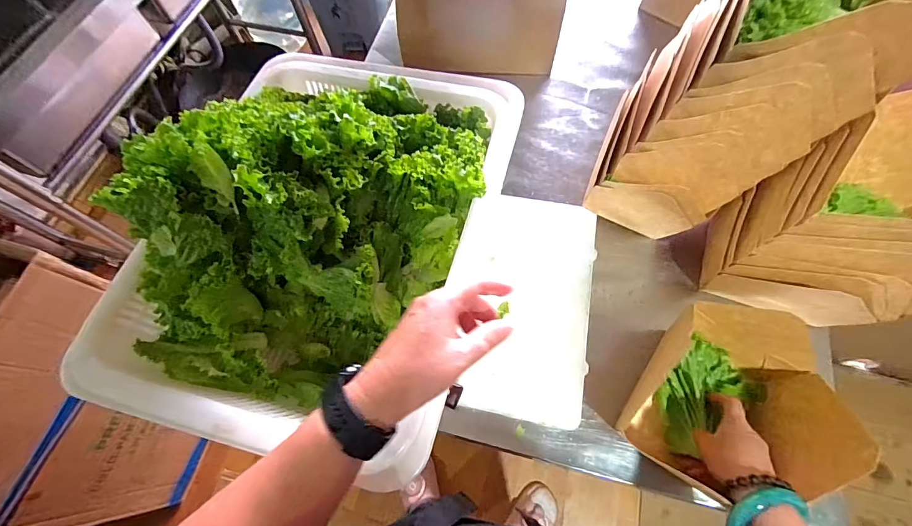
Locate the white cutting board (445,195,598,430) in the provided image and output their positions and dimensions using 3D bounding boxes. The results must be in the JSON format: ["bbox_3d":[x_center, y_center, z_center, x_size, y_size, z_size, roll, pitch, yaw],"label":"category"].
[{"bbox_3d":[0.091,0.045,0.554,0.190,0.026,0.317,10,67,6],"label":"white cutting board"}]

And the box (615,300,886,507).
[{"bbox_3d":[0.316,0.154,0.443,0.144,0.130,0.174,27,70,13],"label":"box"}]

